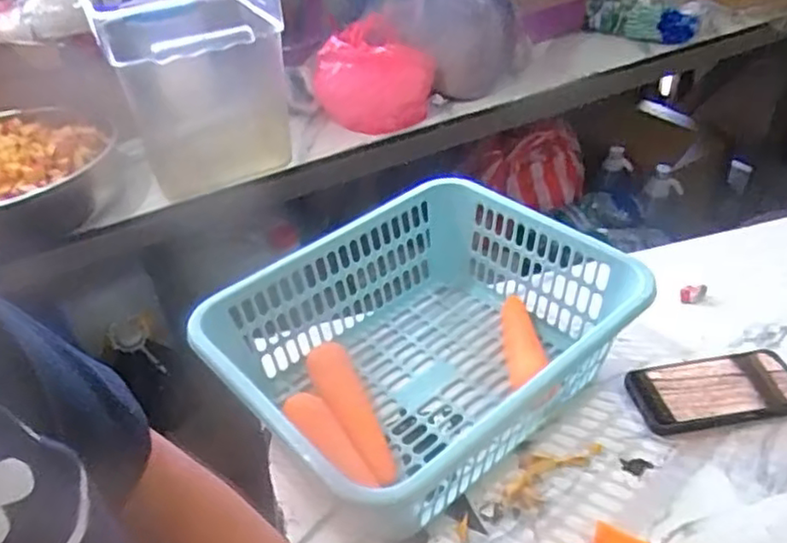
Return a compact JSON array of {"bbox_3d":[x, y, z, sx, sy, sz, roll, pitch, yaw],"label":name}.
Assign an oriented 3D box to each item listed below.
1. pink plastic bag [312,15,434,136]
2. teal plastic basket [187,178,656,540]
[{"bbox_3d":[-0.041,-0.381,1.290,0.233,0.178,0.140,-3,37,5],"label":"pink plastic bag"},{"bbox_3d":[0.035,0.078,0.688,0.386,0.133,0.314,-33,44,-31],"label":"teal plastic basket"}]

